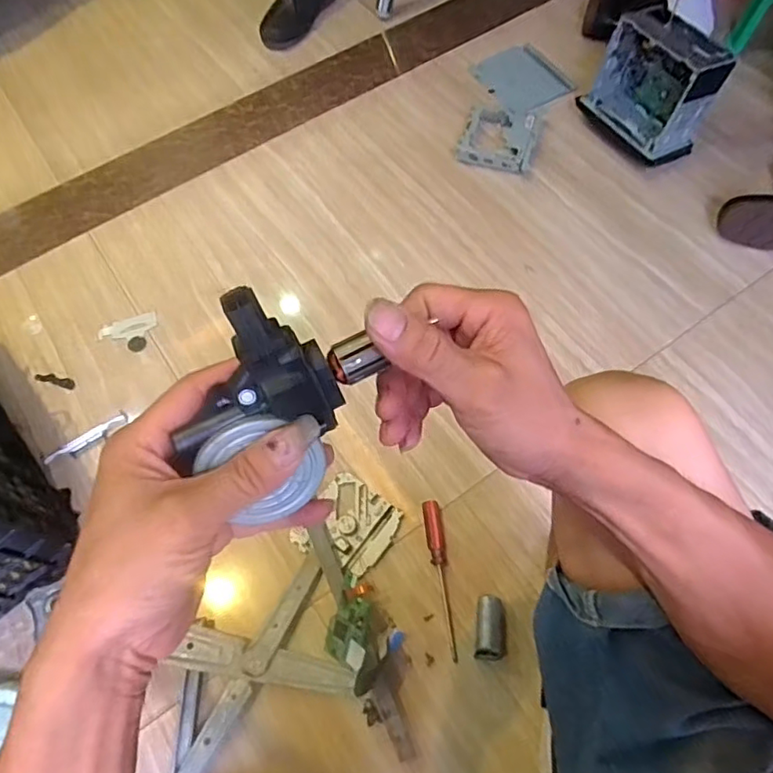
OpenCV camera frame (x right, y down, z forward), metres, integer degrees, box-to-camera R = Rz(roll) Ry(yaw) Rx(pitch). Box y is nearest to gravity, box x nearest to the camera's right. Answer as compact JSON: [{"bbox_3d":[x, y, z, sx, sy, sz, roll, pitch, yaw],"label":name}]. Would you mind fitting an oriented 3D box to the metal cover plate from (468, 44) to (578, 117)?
[{"bbox_3d":[0.277,-0.638,1.166,0.146,0.013,0.211,-24,60,-1],"label":"metal cover plate"}]

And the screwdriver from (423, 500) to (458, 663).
[{"bbox_3d":[0.071,0.248,0.736,0.023,0.019,0.194,-7,65,0],"label":"screwdriver"}]

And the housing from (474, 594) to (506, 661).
[{"bbox_3d":[0.132,0.301,0.708,0.036,0.039,0.076,6,66,6],"label":"housing"}]

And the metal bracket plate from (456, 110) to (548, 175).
[{"bbox_3d":[0.214,-0.471,1.070,0.145,0.025,0.142,16,67,11],"label":"metal bracket plate"}]

